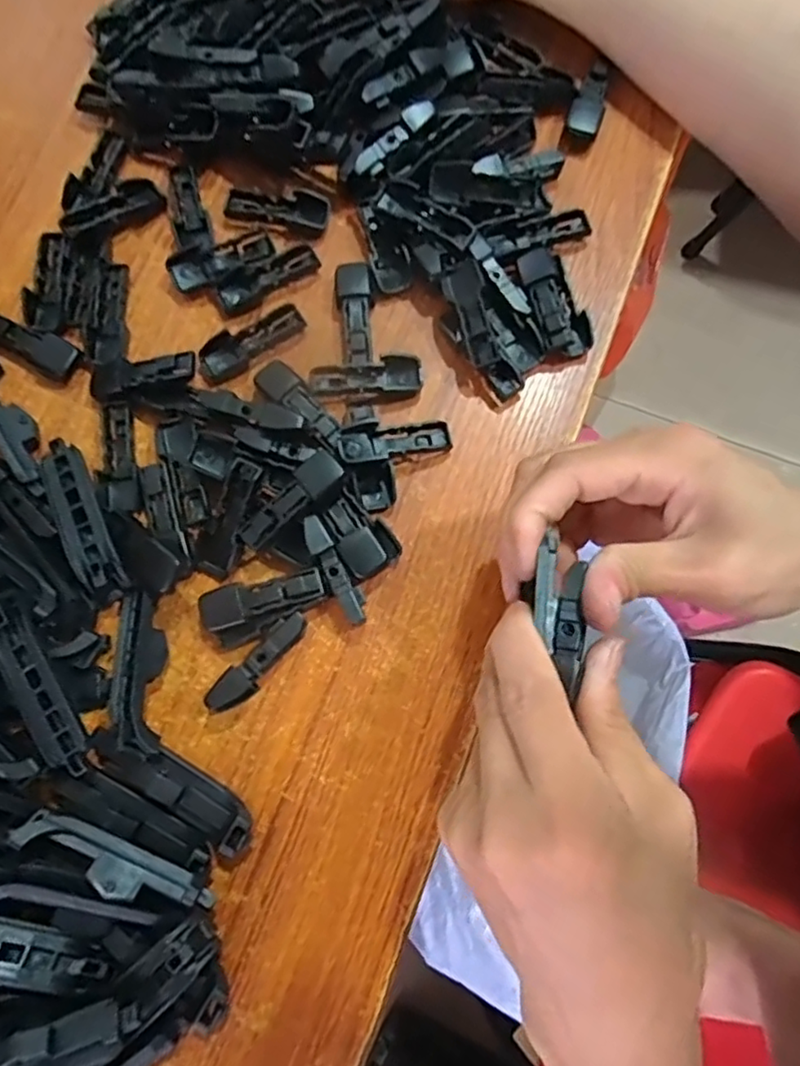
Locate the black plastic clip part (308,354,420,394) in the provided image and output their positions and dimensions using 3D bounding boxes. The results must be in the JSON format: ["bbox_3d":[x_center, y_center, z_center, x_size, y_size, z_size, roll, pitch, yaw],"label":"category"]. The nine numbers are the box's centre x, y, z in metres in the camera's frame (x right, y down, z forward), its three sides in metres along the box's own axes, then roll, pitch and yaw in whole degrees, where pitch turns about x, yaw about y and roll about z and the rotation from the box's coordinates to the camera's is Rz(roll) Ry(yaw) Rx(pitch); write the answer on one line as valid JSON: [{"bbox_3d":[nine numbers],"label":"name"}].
[{"bbox_3d":[-0.016,-0.072,0.293,0.050,0.009,0.019,0,77,1],"label":"black plastic clip part"}]

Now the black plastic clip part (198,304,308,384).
[{"bbox_3d":[-0.070,-0.091,0.299,0.052,0.007,0.018,-36,79,-7],"label":"black plastic clip part"}]

